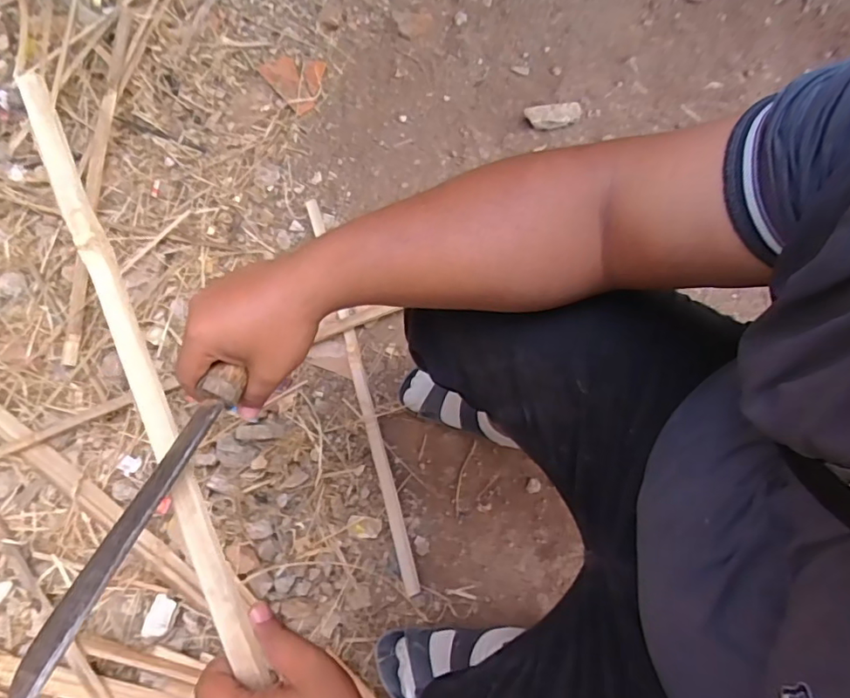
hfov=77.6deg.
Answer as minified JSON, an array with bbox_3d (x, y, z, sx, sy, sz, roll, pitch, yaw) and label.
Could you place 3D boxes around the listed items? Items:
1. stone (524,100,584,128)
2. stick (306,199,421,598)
[{"bbox_3d":[0.235,-0.428,0.959,0.097,0.037,0.031,-6,71,6],"label":"stone"},{"bbox_3d":[-0.110,0.049,0.871,0.028,0.030,0.671,-15,72,-3],"label":"stick"}]

